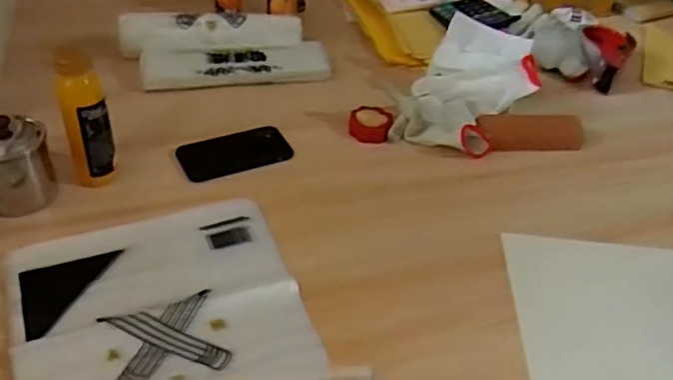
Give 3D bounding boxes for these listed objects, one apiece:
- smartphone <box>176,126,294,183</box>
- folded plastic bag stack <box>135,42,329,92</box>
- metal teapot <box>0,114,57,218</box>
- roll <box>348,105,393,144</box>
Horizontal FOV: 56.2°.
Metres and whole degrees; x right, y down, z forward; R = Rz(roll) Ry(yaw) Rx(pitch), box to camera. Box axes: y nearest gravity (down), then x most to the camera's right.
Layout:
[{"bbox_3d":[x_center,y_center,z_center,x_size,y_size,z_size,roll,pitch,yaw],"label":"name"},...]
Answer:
[{"bbox_3d":[-0.141,-0.053,0.874,0.145,0.015,0.082,-13,44,-22],"label":"smartphone"},{"bbox_3d":[-0.153,-0.191,0.980,0.283,0.030,0.076,-6,42,-15],"label":"folded plastic bag stack"},{"bbox_3d":[-0.394,-0.034,0.749,0.101,0.105,0.089,-19,46,-27],"label":"metal teapot"},{"bbox_3d":[0.051,-0.099,0.931,0.061,0.026,0.055,2,40,-5],"label":"roll"}]

